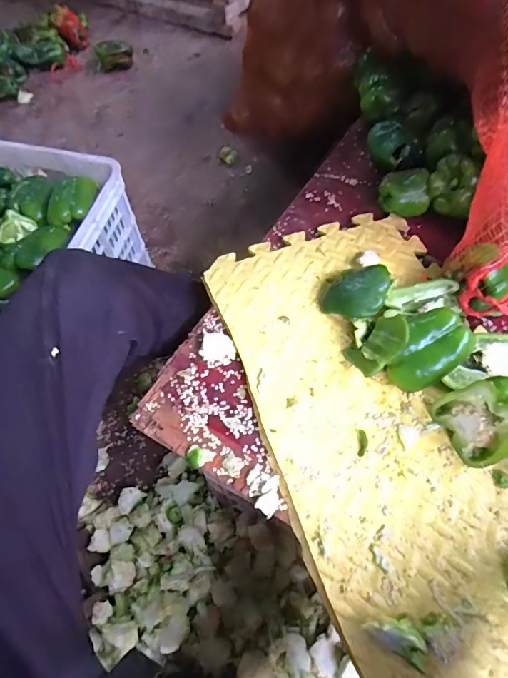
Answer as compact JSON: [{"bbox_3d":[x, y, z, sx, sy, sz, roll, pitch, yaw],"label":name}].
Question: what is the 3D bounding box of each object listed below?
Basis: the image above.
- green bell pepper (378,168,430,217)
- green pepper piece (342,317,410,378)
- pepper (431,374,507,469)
[{"bbox_3d":[0.225,-0.220,0.630,0.072,0.059,0.059,-2,60,2],"label":"green bell pepper"},{"bbox_3d":[0.146,0.007,0.489,0.068,0.061,0.053,-30,63,-13],"label":"green pepper piece"},{"bbox_3d":[0.234,0.076,0.424,0.050,0.090,0.087,-24,61,-10],"label":"pepper"}]

